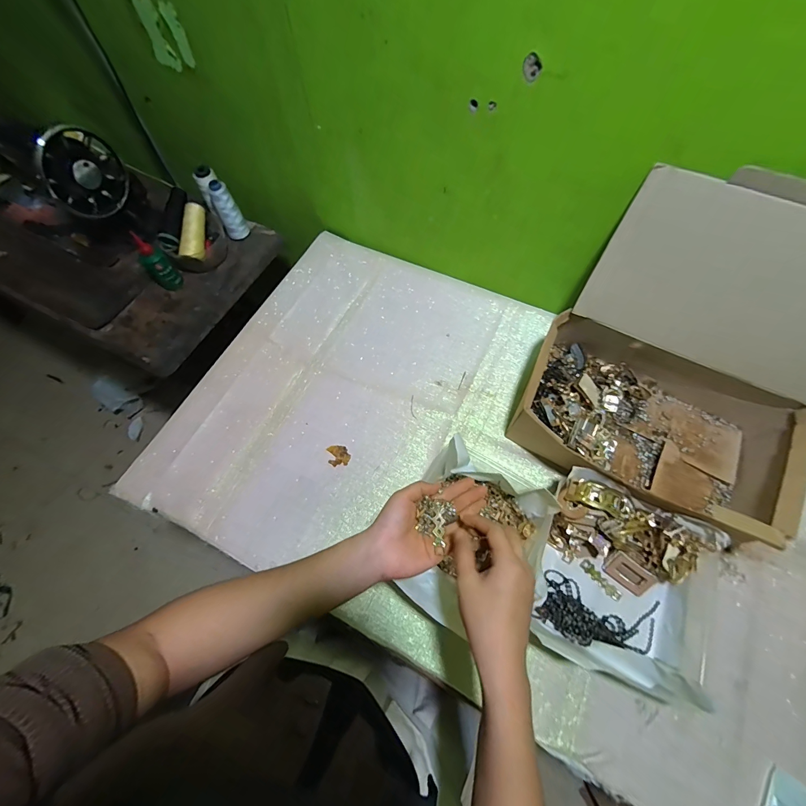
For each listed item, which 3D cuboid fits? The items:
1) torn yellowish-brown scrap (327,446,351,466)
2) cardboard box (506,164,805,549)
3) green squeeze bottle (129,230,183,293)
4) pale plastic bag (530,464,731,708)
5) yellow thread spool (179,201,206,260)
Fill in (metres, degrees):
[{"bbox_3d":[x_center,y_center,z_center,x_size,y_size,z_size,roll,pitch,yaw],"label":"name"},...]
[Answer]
[{"bbox_3d":[-0.102,0.084,0.573,0.035,0.004,0.034,-11,66,-2],"label":"torn yellowish-brown scrap"},{"bbox_3d":[0.360,-0.035,0.450,0.321,0.288,0.293,28,70,15],"label":"cardboard box"},{"bbox_3d":[-0.468,-0.266,0.676,0.046,0.127,0.035,-43,70,-15],"label":"green squeeze bottle"},{"bbox_3d":[0.279,0.219,0.447,0.203,0.082,0.210,18,68,11],"label":"pale plastic bag"},{"bbox_3d":[-0.412,-0.339,0.710,0.038,0.034,0.116,2,86,4],"label":"yellow thread spool"}]

